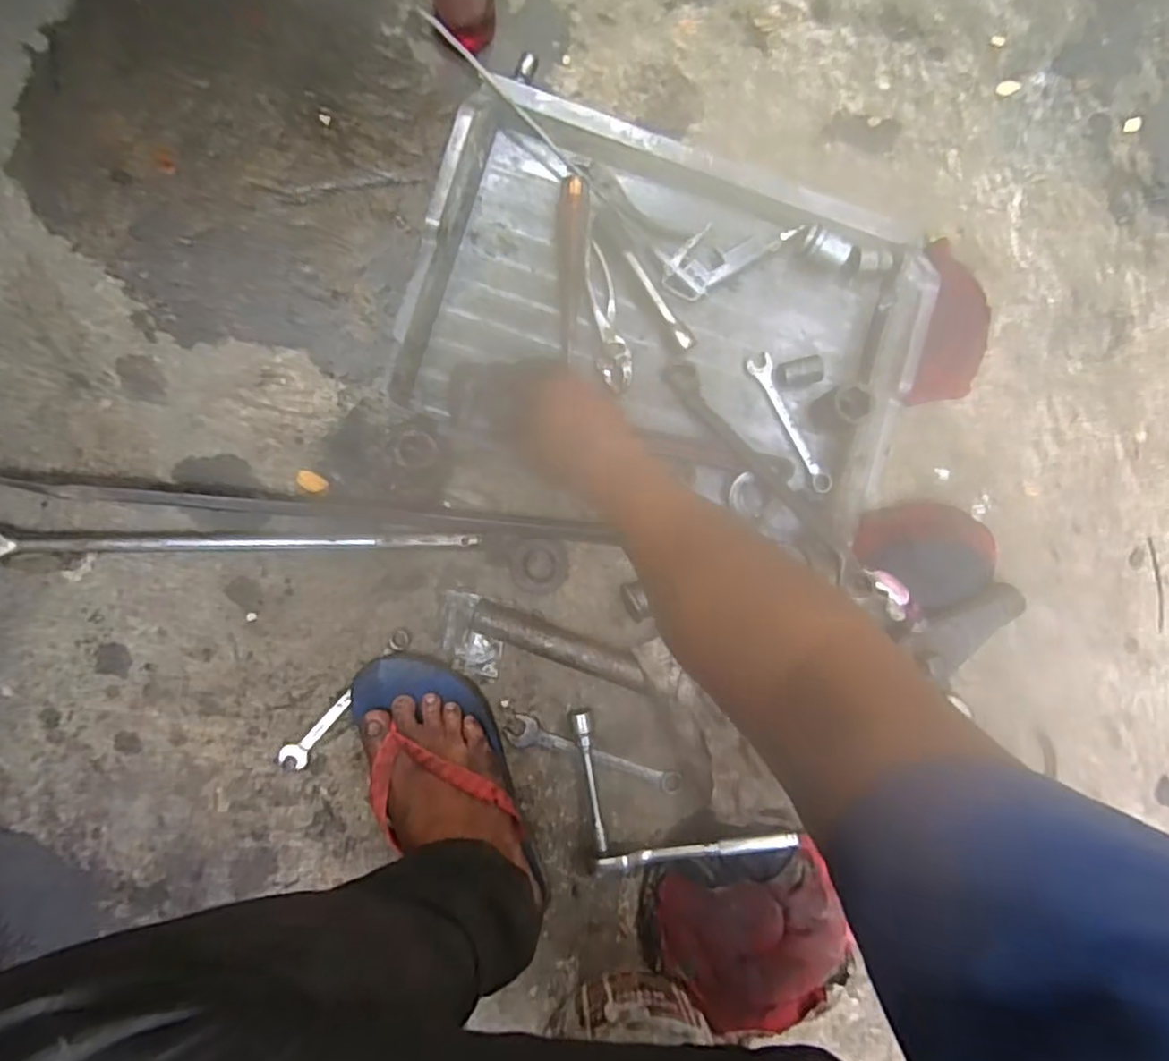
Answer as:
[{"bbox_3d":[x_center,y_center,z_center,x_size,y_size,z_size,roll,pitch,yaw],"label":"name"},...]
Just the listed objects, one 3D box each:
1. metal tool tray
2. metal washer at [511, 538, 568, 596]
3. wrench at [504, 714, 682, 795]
[{"bbox_3d":[0.083,-0.207,0.634,0.447,0.066,0.343,20,86,-6],"label":"metal tool tray"},{"bbox_3d":[-0.042,0.034,0.641,0.053,0.005,0.050,0,88,-7],"label":"metal washer"},{"bbox_3d":[0.010,0.212,0.639,0.170,0.007,0.028,21,86,-6],"label":"wrench"}]

